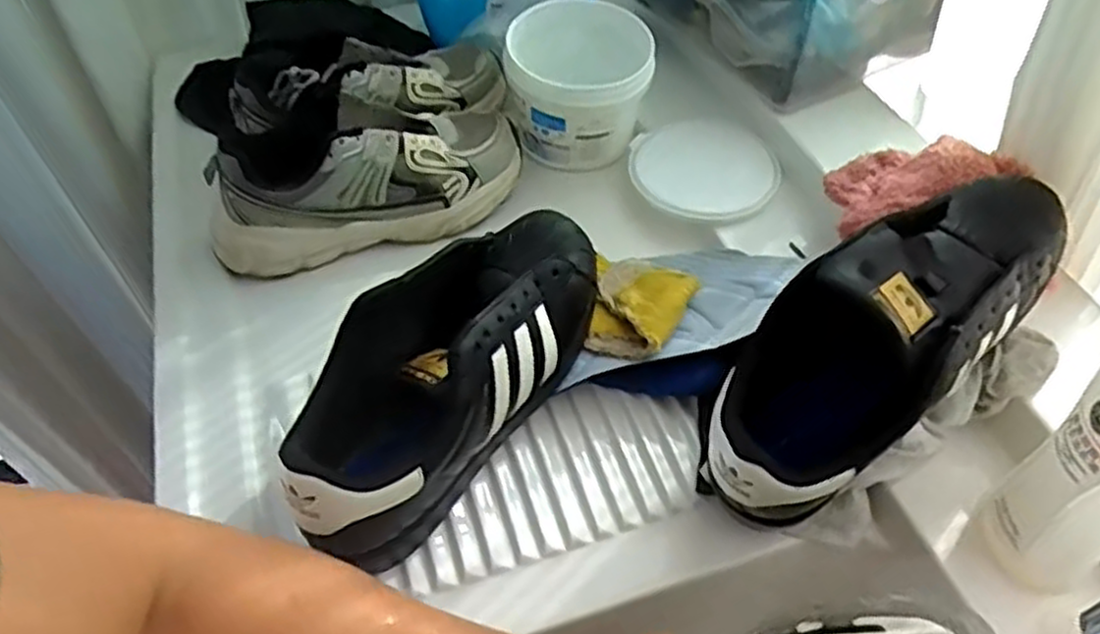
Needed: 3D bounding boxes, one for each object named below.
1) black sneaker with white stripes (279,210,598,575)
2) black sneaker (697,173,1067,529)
[{"bbox_3d":[-0.056,0.029,0.483,0.094,0.108,0.259,26,57,23],"label":"black sneaker with white stripes"},{"bbox_3d":[0.194,0.007,0.444,0.267,0.119,0.092,-40,58,-11],"label":"black sneaker"}]

